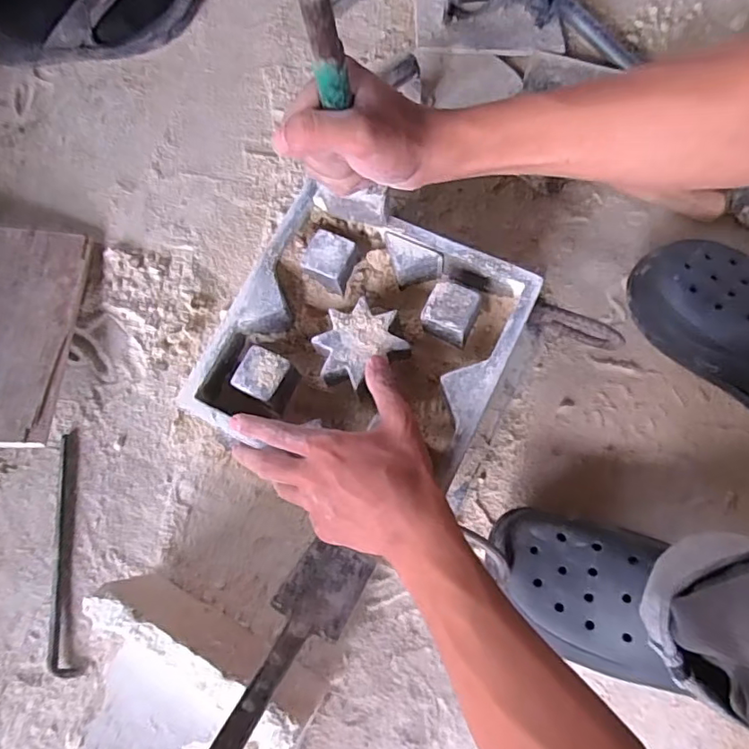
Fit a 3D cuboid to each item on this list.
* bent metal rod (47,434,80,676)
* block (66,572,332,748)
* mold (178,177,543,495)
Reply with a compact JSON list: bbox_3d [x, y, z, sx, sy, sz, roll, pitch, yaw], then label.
[{"bbox_3d":[-0.309,0.172,0.539,0.024,0.011,0.225,-9,76,-1],"label":"bent metal rod"},{"bbox_3d":[-0.166,0.292,0.450,0.193,0.115,0.177,25,78,8],"label":"block"},{"bbox_3d":[-0.010,-0.024,0.471,0.224,0.062,0.215,26,78,8],"label":"mold"}]

